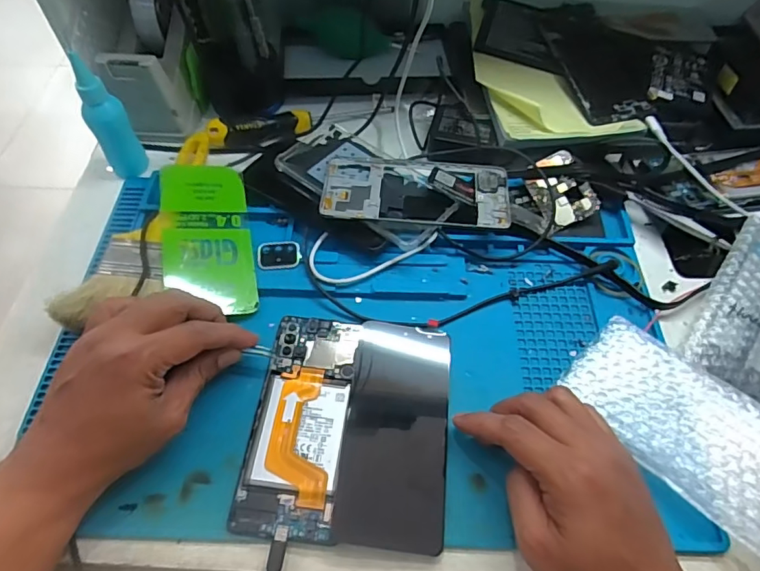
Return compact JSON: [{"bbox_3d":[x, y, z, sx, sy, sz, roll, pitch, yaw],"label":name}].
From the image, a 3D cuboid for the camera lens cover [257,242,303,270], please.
[{"bbox_3d":[-0.087,-0.027,0.433,0.036,0.005,0.025,1,57,0],"label":"camera lens cover"}]

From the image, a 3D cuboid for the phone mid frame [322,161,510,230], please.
[{"bbox_3d":[0.032,-0.083,0.450,0.161,0.012,0.071,4,56,2],"label":"phone mid frame"}]

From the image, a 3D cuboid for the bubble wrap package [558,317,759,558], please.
[{"bbox_3d":[0.215,0.096,0.346,0.086,0.023,0.167,-37,64,-21],"label":"bubble wrap package"}]

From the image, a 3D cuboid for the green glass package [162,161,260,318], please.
[{"bbox_3d":[-0.147,-0.043,0.430,0.070,0.006,0.147,-3,62,-22],"label":"green glass package"}]

